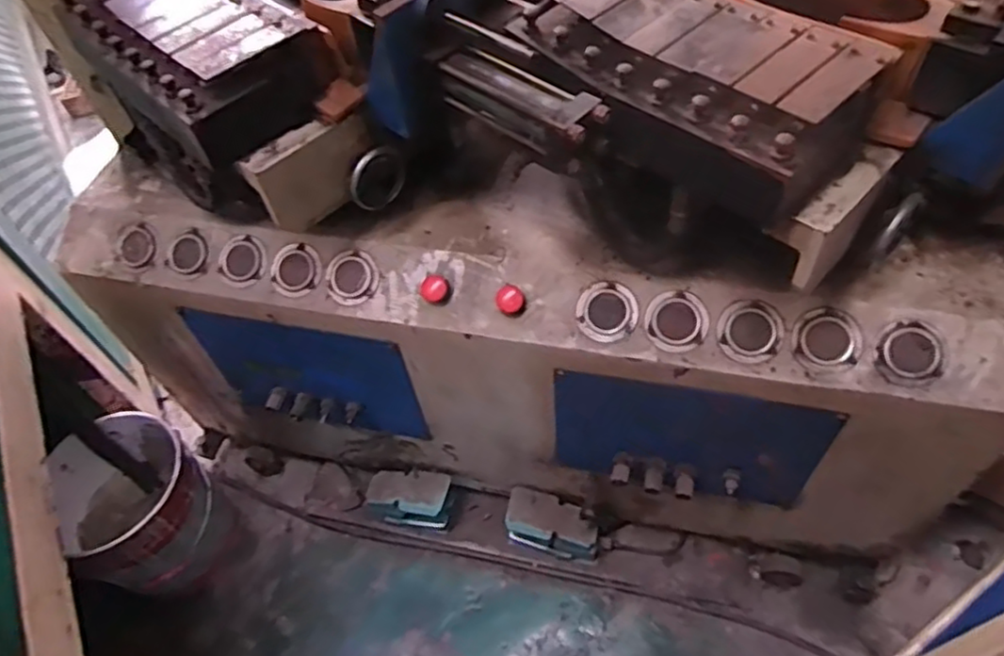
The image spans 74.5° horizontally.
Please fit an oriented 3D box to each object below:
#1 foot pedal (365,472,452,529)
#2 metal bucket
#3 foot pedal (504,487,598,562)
[{"bbox_3d":[-0.205,0.375,1.449,0.194,0.117,0.094,3,53,8],"label":"foot pedal"},{"bbox_3d":[-0.754,0.382,1.399,0.304,0.308,0.262,33,63,27],"label":"metal bucket"},{"bbox_3d":[0.106,0.412,1.375,0.184,0.105,0.085,11,55,14],"label":"foot pedal"}]

